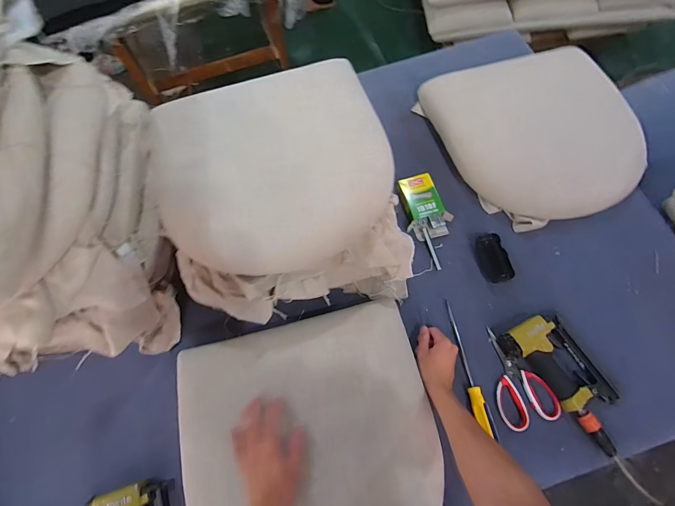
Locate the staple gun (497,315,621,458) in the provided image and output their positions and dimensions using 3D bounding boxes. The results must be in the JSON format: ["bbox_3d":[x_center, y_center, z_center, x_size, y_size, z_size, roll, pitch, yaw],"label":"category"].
[{"bbox_3d":[0.439,0.229,0.670,0.124,0.044,0.253,-36,71,-11],"label":"staple gun"}]

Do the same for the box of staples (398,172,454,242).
[{"bbox_3d":[0.201,-0.109,0.811,0.096,0.030,0.150,-16,69,-4],"label":"box of staples"}]

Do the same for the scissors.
[{"bbox_3d":[0.339,0.237,0.681,0.105,0.016,0.178,-17,69,-4],"label":"scissors"}]

